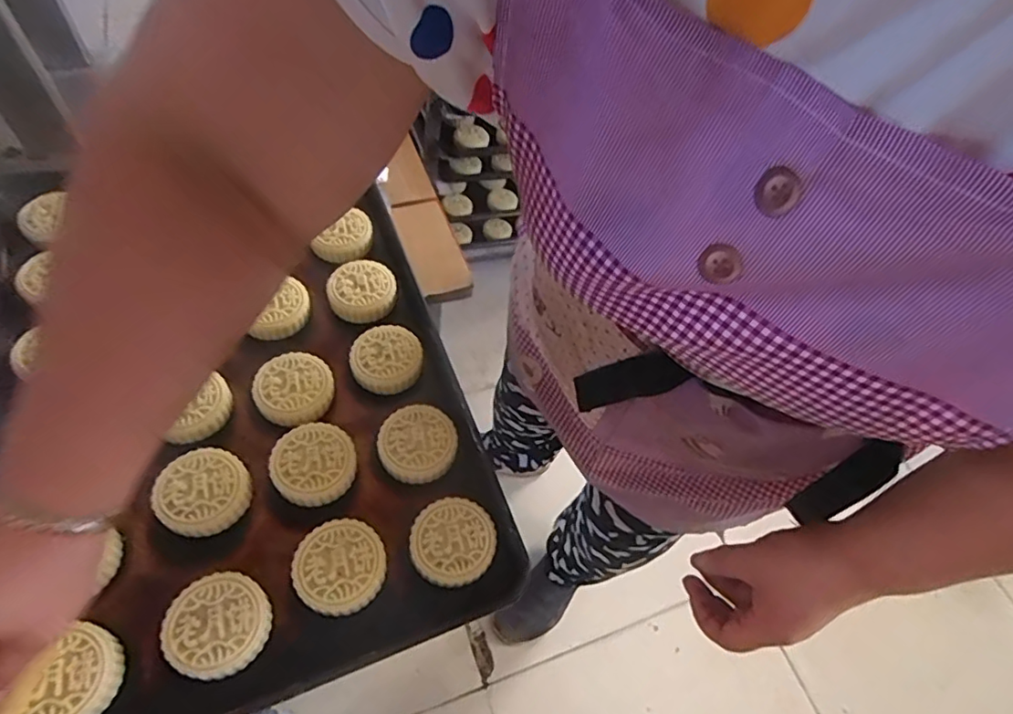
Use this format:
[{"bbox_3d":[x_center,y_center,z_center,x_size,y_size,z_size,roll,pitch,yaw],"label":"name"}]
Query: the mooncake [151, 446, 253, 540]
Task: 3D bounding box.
[{"bbox_3d":[-0.256,0.114,0.479,0.069,0.030,0.065,-23,63,-24],"label":"mooncake"}]

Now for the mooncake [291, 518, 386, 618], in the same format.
[{"bbox_3d":[-0.136,0.170,0.460,0.069,0.020,0.069,5,55,-8],"label":"mooncake"}]

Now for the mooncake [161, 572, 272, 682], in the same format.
[{"bbox_3d":[-0.217,0.202,0.426,0.068,0.023,0.068,5,55,-8],"label":"mooncake"}]

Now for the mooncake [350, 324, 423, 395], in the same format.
[{"bbox_3d":[-0.122,0.001,0.573,0.068,0.019,0.070,5,55,-8],"label":"mooncake"}]

